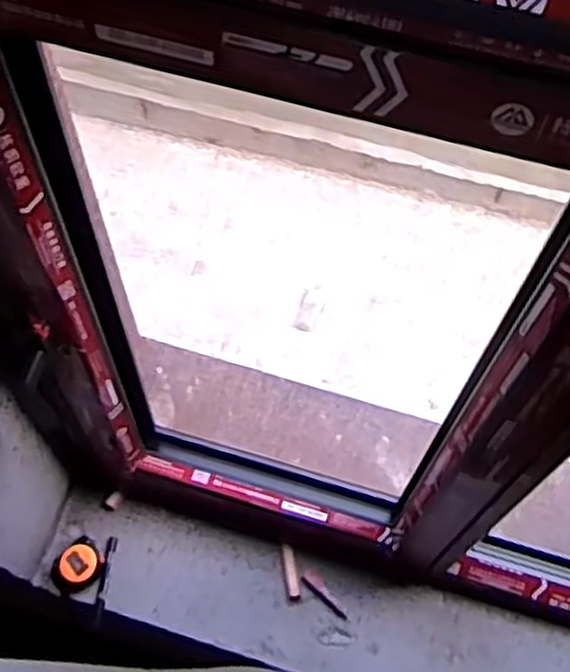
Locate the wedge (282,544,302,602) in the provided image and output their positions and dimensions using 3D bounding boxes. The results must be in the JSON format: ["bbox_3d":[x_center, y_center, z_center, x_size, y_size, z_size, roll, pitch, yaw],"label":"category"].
[{"bbox_3d":[0.010,0.376,1.219,0.021,0.012,0.086,-8,64,-6],"label":"wedge"}]

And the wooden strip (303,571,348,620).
[{"bbox_3d":[0.066,0.407,1.211,0.090,0.011,0.023,40,68,17],"label":"wooden strip"}]

